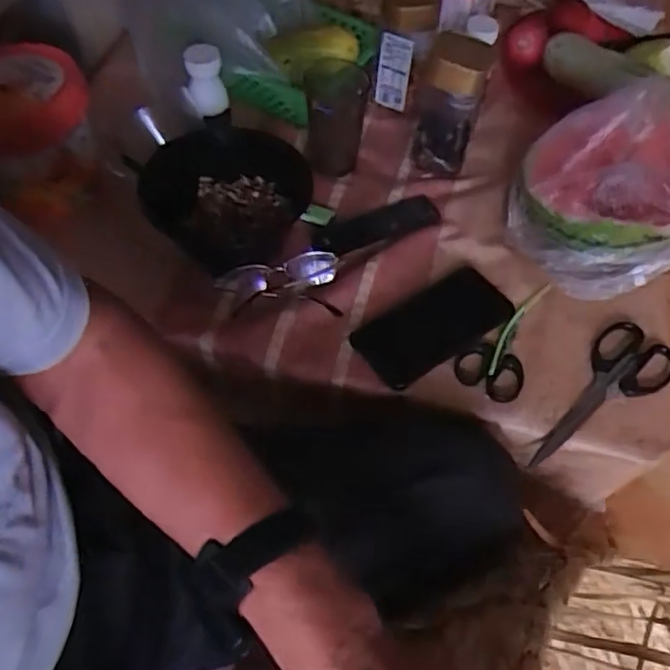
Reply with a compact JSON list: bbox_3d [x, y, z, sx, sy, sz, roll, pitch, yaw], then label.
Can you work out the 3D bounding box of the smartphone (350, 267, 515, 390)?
[{"bbox_3d":[0.101,-0.011,0.644,0.161,0.004,0.077,-31,63,-21],"label":"smartphone"}]

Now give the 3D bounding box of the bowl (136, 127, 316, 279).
[{"bbox_3d":[-0.116,-0.145,0.676,0.176,0.069,0.155,19,57,10],"label":"bowl"}]

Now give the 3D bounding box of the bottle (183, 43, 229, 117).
[{"bbox_3d":[-0.146,-0.289,0.729,0.043,0.064,0.048,-11,58,-10],"label":"bottle"}]

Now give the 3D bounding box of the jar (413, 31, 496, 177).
[{"bbox_3d":[0.130,-0.261,0.728,0.067,0.140,0.067,13,57,6],"label":"jar"}]

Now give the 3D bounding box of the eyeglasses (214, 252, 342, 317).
[{"bbox_3d":[-0.057,-0.052,0.646,0.119,0.030,0.062,-2,56,-5],"label":"eyeglasses"}]

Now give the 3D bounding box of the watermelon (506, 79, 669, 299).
[{"bbox_3d":[0.268,-0.146,0.630,0.169,0.131,0.174,26,59,14],"label":"watermelon"}]

